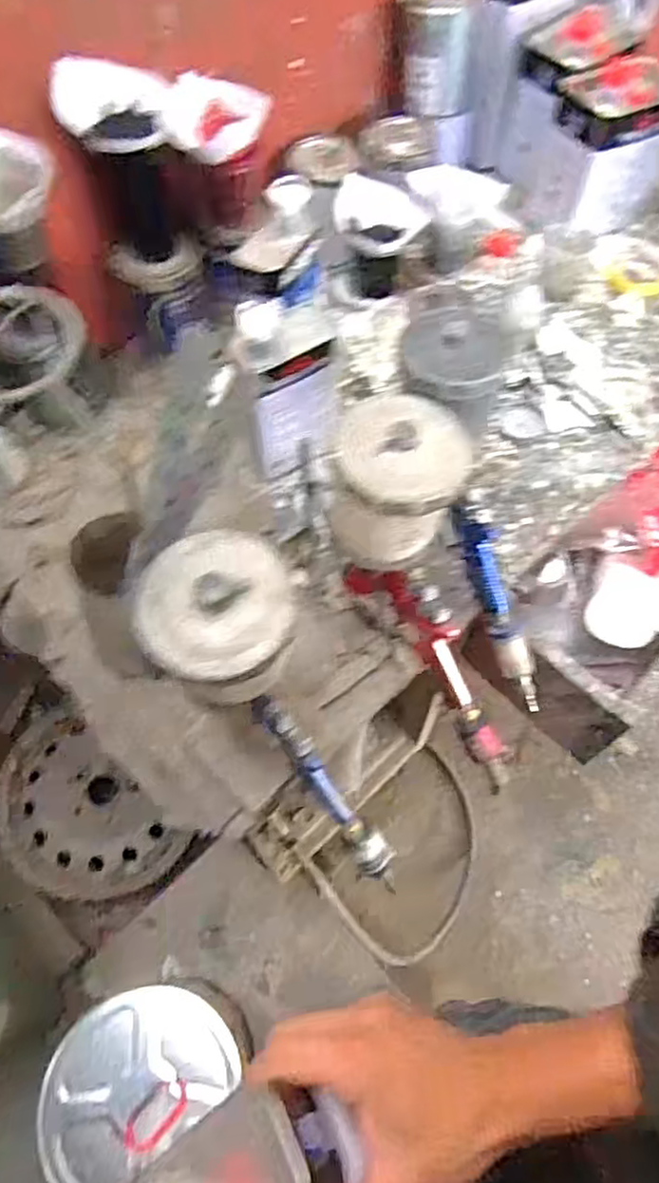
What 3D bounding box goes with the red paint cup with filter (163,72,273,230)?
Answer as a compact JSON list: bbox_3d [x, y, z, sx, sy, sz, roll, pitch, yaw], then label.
[{"bbox_3d":[-0.128,-0.526,0.841,0.117,0.135,0.103,-9,61,-5],"label":"red paint cup with filter"}]

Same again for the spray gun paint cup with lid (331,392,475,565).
[{"bbox_3d":[0.053,-0.084,0.532,0.097,0.092,0.082,-2,61,-1],"label":"spray gun paint cup with lid"}]

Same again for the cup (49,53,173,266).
[{"bbox_3d":[-0.226,-0.487,0.794,0.108,0.194,0.086,-9,61,-5],"label":"cup"}]

